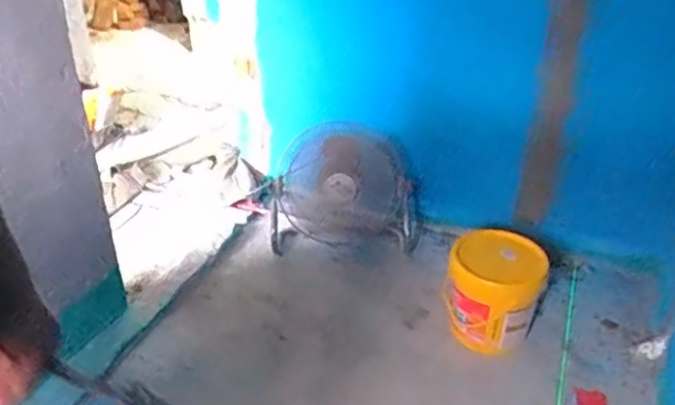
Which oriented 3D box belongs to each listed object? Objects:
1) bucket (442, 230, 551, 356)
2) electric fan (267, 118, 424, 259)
[{"bbox_3d":[0.414,0.239,1.627,0.240,0.257,0.264,2,26,-1],"label":"bucket"},{"bbox_3d":[0.021,-0.053,1.929,0.486,0.431,0.186,6,27,7],"label":"electric fan"}]

